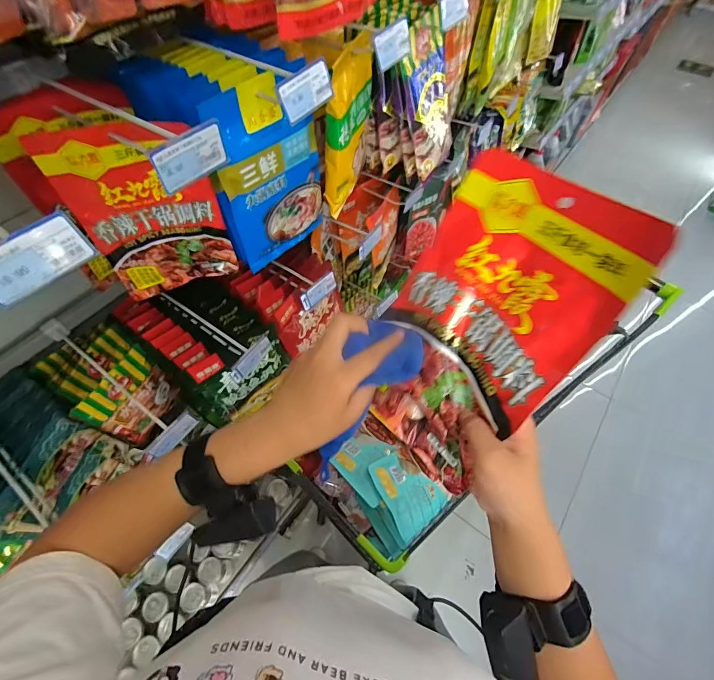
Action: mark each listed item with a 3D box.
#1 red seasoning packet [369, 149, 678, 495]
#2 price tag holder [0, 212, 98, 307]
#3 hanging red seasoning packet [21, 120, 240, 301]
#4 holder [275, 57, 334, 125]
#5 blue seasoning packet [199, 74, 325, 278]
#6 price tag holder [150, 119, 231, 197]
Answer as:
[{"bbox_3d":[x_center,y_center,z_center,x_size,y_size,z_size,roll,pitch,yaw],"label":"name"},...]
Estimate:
[{"bbox_3d":[0.096,-0.011,0.317,0.029,0.266,0.174,5,34,-42],"label":"red seasoning packet"},{"bbox_3d":[-0.261,-0.065,0.289,0.008,0.042,0.081,21,57,37],"label":"price tag holder"},{"bbox_3d":[-0.299,-0.178,0.526,0.182,0.251,0.051,-11,60,-7],"label":"hanging red seasoning packet"},{"bbox_3d":[-0.059,-0.295,0.424,0.004,0.042,0.082,24,62,36],"label":"holder"},{"bbox_3d":[-0.131,-0.263,0.579,0.036,0.261,0.187,34,65,18],"label":"blue seasoning packet"},{"bbox_3d":[-0.161,-0.178,0.350,0.010,0.042,0.080,31,64,17],"label":"price tag holder"}]

